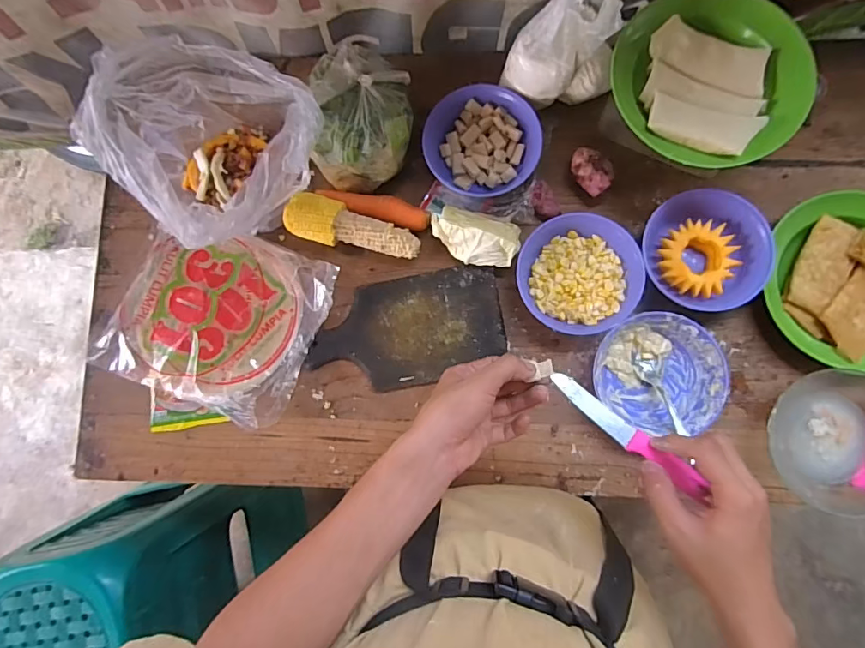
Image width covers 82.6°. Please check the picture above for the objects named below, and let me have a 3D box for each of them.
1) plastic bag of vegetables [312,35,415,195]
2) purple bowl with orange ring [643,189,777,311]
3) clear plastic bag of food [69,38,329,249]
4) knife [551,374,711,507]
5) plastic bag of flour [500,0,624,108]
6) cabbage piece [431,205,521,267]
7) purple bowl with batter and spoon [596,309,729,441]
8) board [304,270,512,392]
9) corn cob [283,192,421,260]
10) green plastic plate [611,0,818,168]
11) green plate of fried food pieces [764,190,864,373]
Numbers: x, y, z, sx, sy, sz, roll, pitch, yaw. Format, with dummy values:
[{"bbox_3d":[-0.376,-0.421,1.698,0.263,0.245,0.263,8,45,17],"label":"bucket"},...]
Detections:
[{"bbox_3d":[-0.088,-0.260,0.610,0.125,0.083,0.163,10,88,7],"label":"plastic bag of vegetables"},{"bbox_3d":[0.329,-0.087,0.609,0.142,0.058,0.133,0,87,6],"label":"purple bowl with orange ring"},{"bbox_3d":[-0.252,-0.213,0.593,0.221,0.197,0.202,44,92,7],"label":"clear plastic bag of food"},{"bbox_3d":[0.166,0.094,0.420,0.153,0.011,0.020,37,91,4],"label":"knife"},{"bbox_3d":[0.155,-0.321,0.558,0.129,0.171,0.090,-26,84,4],"label":"plastic bag of flour"},{"bbox_3d":[0.052,-0.109,0.615,0.114,0.056,0.064,15,88,7],"label":"cabbage piece"},{"bbox_3d":[0.269,0.057,0.598,0.144,0.057,0.134,0,87,6],"label":"purple bowl with batter and spoon"},{"bbox_3d":[-0.034,0.010,0.629,0.243,0.014,0.134,-13,85,6],"label":"board"},{"bbox_3d":[-0.101,-0.121,0.630,0.172,0.045,0.057,15,88,7],"label":"corn cob"},{"bbox_3d":[0.318,-0.275,0.551,0.213,0.045,0.202,0,87,6],"label":"green plastic plate"},{"bbox_3d":[0.503,-0.050,0.585,0.199,0.048,0.202,0,87,6],"label":"green plate of fried food pieces"}]

